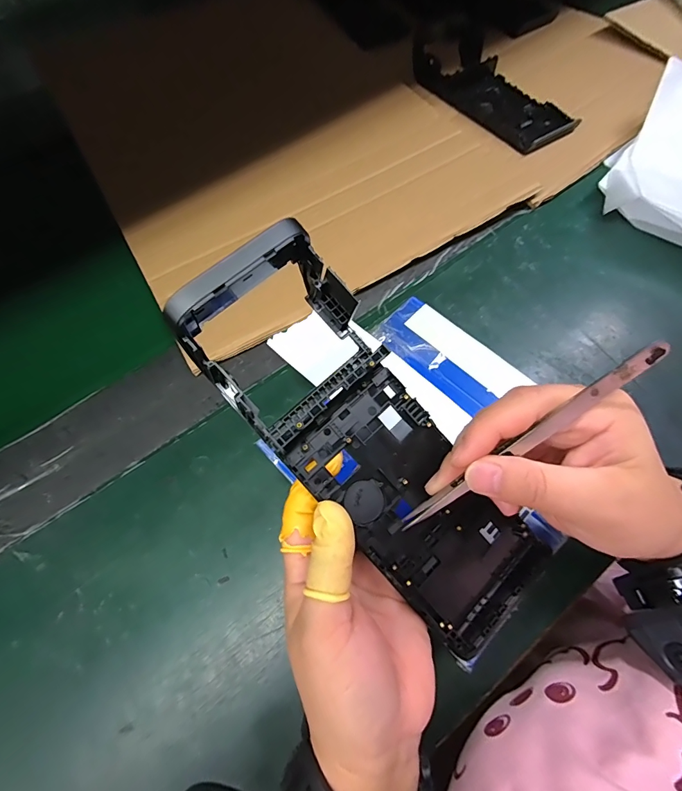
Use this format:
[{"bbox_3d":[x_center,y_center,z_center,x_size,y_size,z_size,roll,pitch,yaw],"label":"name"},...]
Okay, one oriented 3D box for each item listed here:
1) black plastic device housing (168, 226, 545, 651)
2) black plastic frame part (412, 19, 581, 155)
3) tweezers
[{"bbox_3d":[0.016,0.025,0.202,0.082,0.044,0.217,-40,103,-16],"label":"black plastic device housing"},{"bbox_3d":[0.167,-0.371,0.460,0.091,0.028,0.239,-24,66,-9],"label":"black plastic frame part"},{"bbox_3d":[0.079,0.023,0.174,0.131,0.007,0.007,-43,65,23],"label":"tweezers"}]

